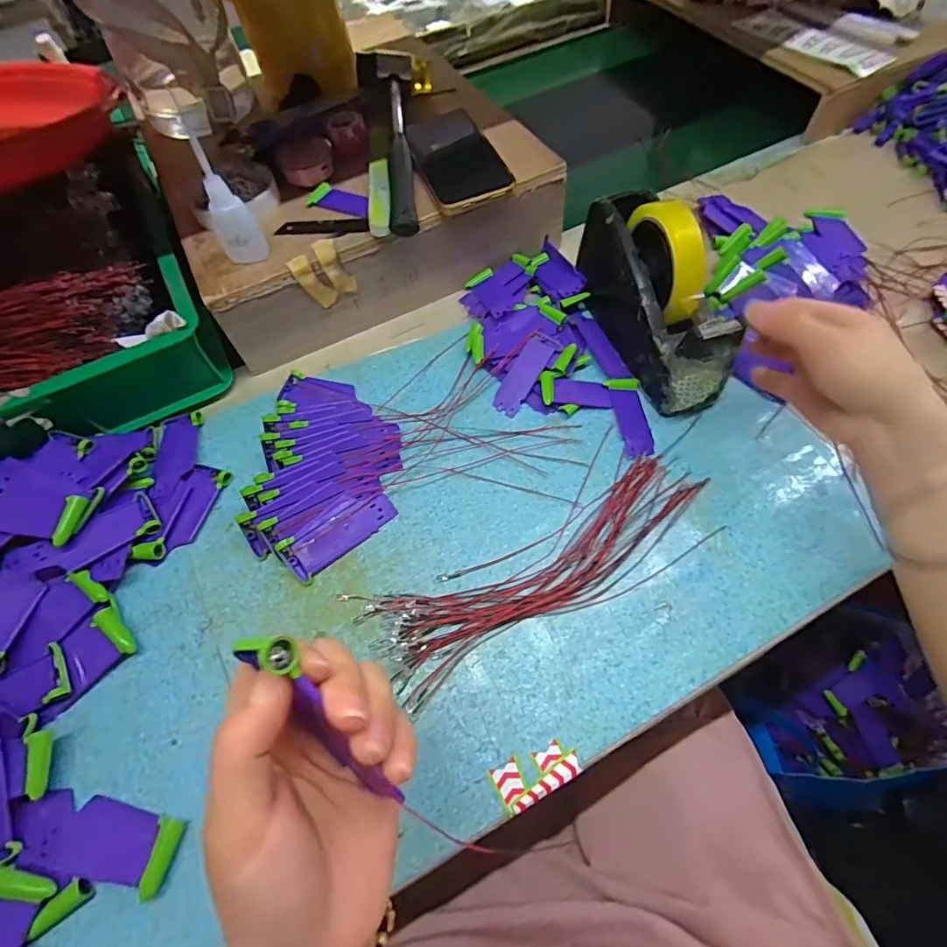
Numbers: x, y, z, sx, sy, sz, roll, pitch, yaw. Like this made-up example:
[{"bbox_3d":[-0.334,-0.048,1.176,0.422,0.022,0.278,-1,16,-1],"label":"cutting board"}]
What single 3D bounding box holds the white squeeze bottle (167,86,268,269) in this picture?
[{"bbox_3d":[-0.196,-0.216,0.382,0.032,0.113,0.033,-26,63,-10],"label":"white squeeze bottle"}]

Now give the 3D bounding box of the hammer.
[{"bbox_3d":[-0.068,-0.321,0.468,0.071,0.029,0.256,-9,61,-1],"label":"hammer"}]

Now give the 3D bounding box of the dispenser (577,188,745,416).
[{"bbox_3d":[0.154,-0.156,0.420,0.056,0.108,0.192,-16,62,-4],"label":"dispenser"}]

